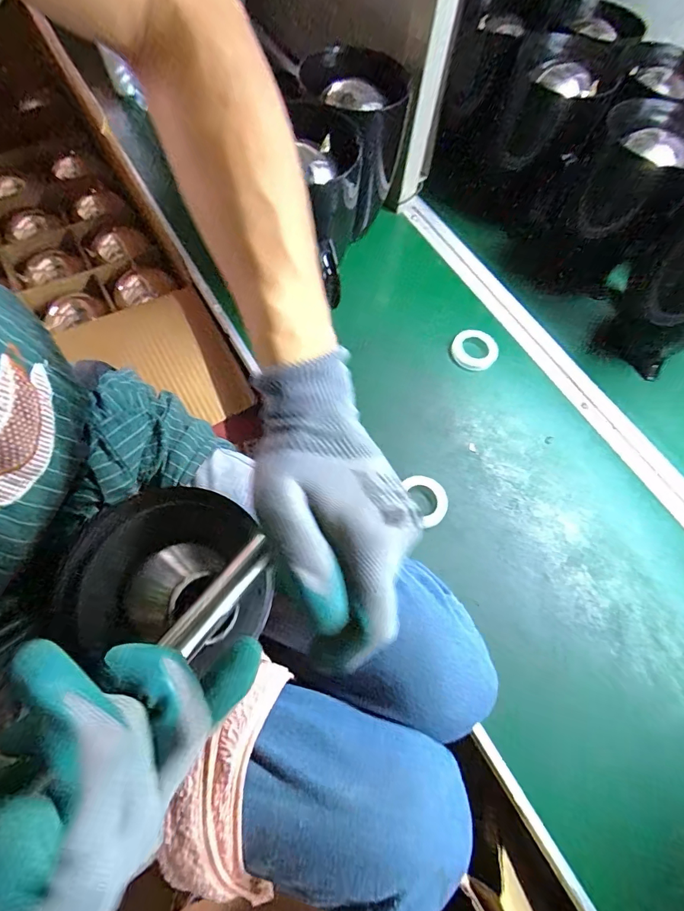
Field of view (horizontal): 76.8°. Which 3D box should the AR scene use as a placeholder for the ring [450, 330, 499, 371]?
[{"bbox_3d":[0.174,-0.138,0.565,0.056,0.011,0.056,2,67,-4],"label":"ring"}]

